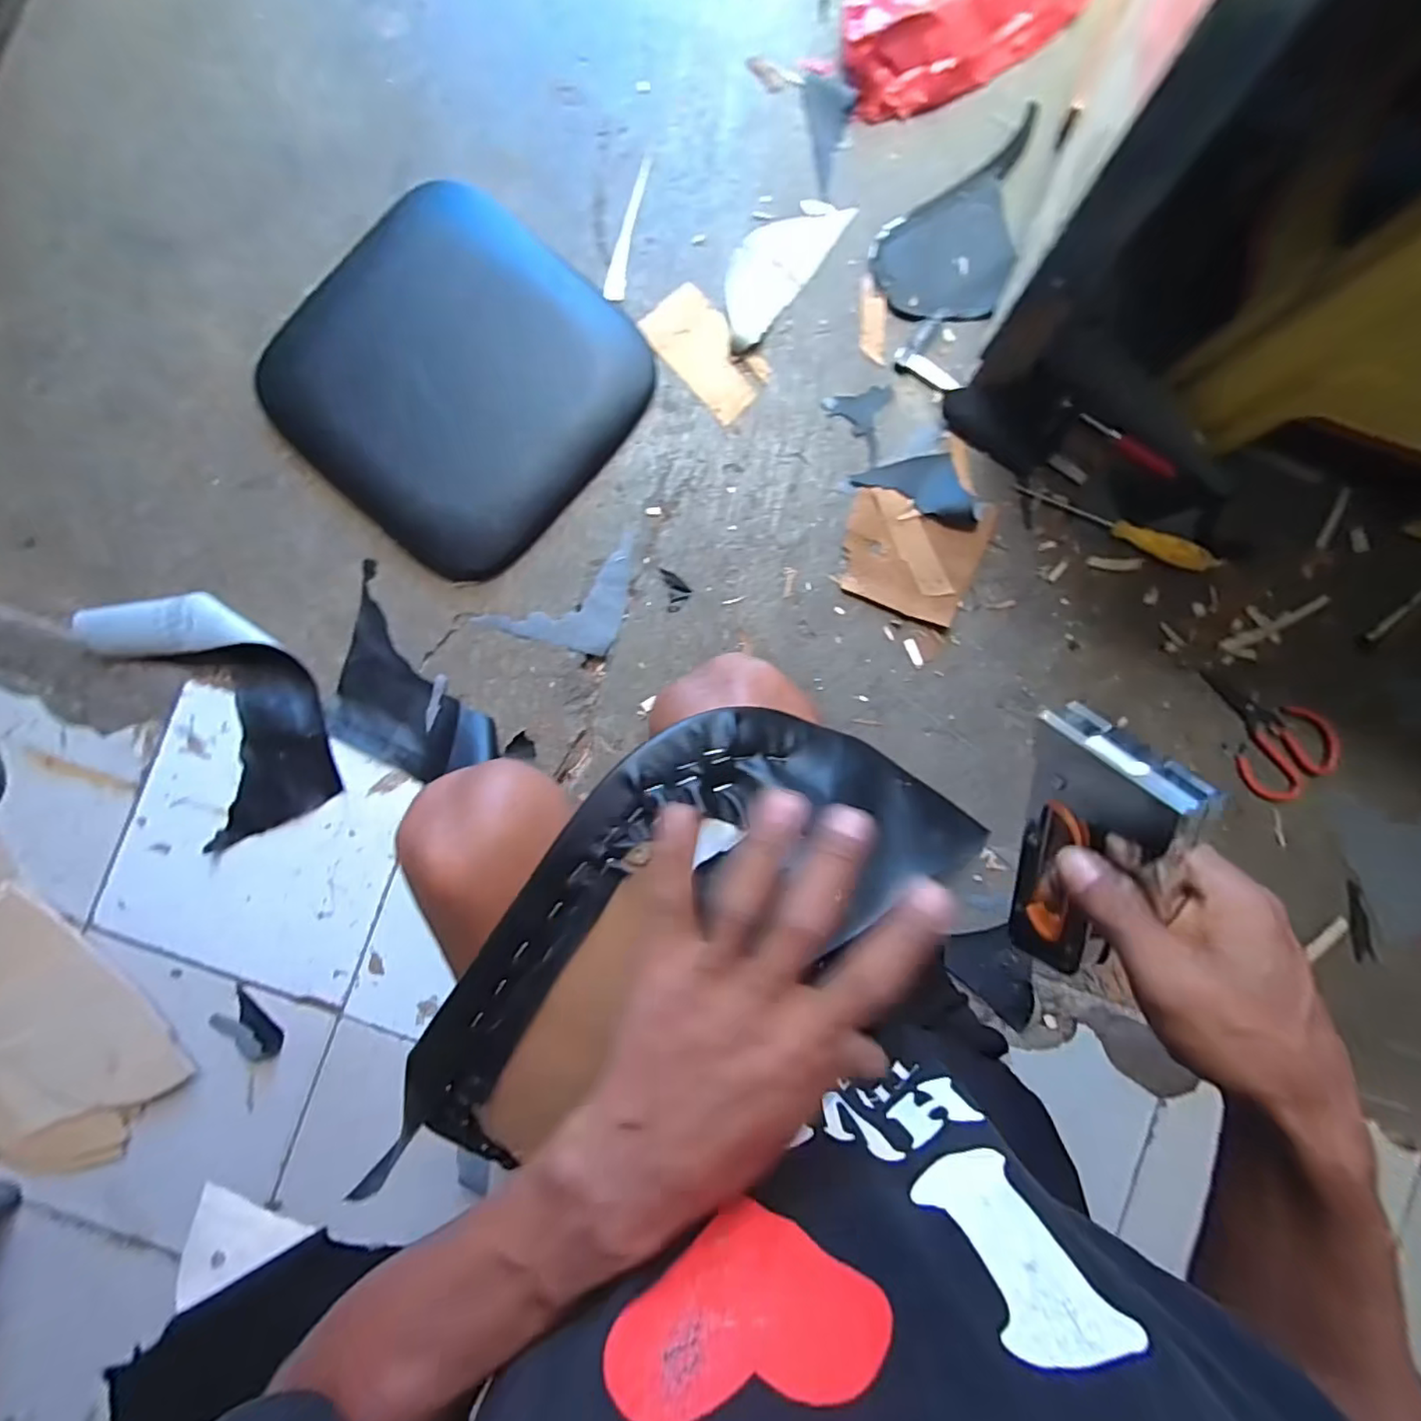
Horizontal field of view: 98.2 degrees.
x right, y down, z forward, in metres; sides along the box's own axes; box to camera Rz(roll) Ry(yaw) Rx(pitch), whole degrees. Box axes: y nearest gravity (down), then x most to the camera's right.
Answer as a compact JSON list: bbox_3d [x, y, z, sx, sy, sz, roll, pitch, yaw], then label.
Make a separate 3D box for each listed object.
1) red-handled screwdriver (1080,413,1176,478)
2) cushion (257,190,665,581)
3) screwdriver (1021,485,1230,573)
[{"bbox_3d":[0.471,-0.300,0.695,0.118,0.015,0.020,33,88,0],"label":"red-handled screwdriver"},{"bbox_3d":[-0.287,-0.375,0.697,0.364,0.045,0.366,41,88,1],"label":"cushion"},{"bbox_3d":[0.460,-0.203,0.690,0.232,0.029,0.026,23,88,0],"label":"screwdriver"}]

